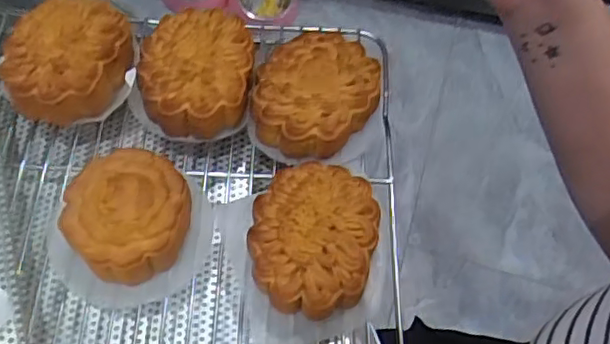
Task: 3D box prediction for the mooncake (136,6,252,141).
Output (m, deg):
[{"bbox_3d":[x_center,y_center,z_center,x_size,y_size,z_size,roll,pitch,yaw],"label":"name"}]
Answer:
[{"bbox_3d":[-0.071,-0.066,0.408,0.070,0.038,0.075,2,60,-3],"label":"mooncake"}]

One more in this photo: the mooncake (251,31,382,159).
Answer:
[{"bbox_3d":[0.008,-0.051,0.401,0.070,0.034,0.080,28,62,12],"label":"mooncake"}]

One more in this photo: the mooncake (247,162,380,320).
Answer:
[{"bbox_3d":[0.004,0.039,0.353,0.068,0.037,0.080,17,61,6],"label":"mooncake"}]

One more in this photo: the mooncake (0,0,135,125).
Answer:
[{"bbox_3d":[-0.153,-0.073,0.410,0.077,0.045,0.077,2,60,-3],"label":"mooncake"}]

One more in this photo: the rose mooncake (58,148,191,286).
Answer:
[{"bbox_3d":[-0.101,0.024,0.354,0.071,0.030,0.070,2,60,-3],"label":"rose mooncake"}]

